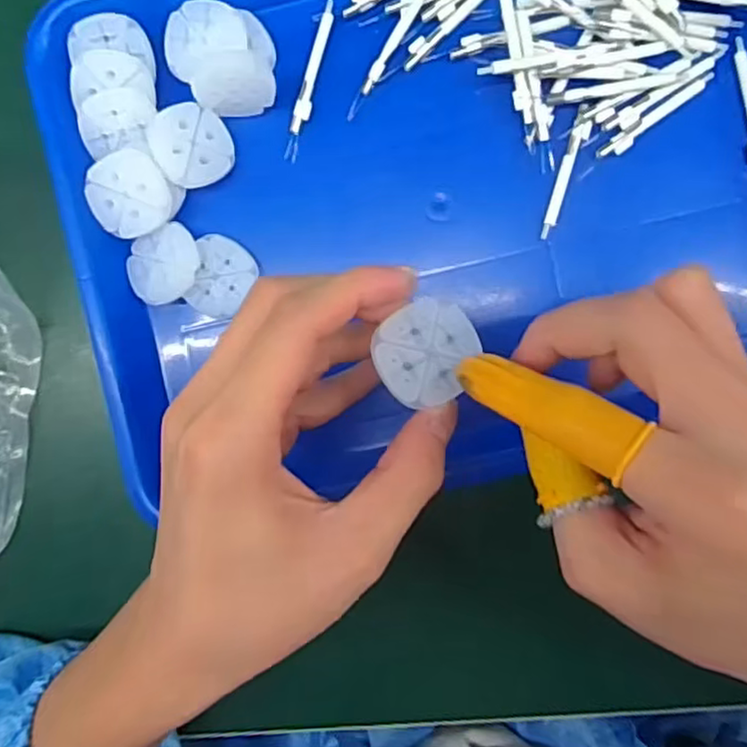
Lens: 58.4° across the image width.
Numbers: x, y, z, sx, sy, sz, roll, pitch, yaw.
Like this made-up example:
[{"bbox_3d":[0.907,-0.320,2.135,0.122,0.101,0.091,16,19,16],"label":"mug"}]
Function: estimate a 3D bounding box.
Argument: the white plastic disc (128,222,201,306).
[{"bbox_3d":[-0.096,-0.049,0.304,0.033,0.007,0.032,0,93,4],"label":"white plastic disc"}]

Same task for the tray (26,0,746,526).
[{"bbox_3d":[0.030,-0.082,0.297,0.322,0.046,0.247,-12,94,7],"label":"tray"}]

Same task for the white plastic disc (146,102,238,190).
[{"bbox_3d":[-0.081,-0.101,0.296,0.034,0.004,0.037,0,90,-19],"label":"white plastic disc"}]

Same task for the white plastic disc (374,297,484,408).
[{"bbox_3d":[0.019,-0.007,0.228,0.034,0.008,0.034,1,95,6],"label":"white plastic disc"}]

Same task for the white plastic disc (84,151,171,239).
[{"bbox_3d":[-0.108,-0.078,0.293,0.035,0.007,0.035,0,110,0],"label":"white plastic disc"}]

